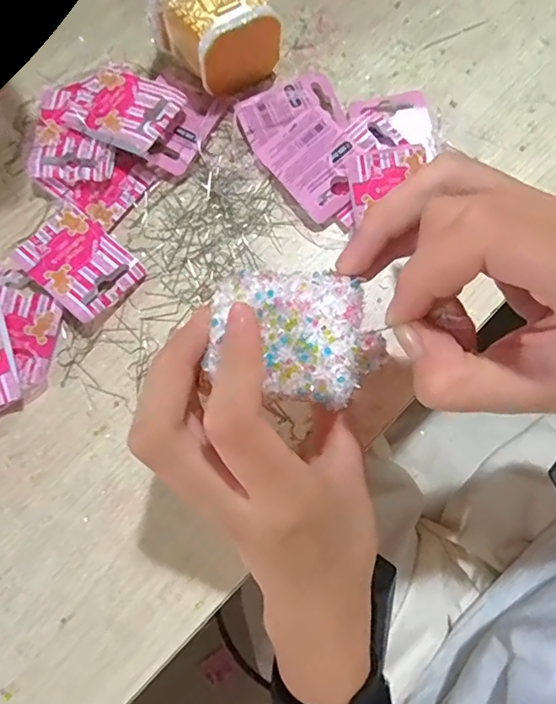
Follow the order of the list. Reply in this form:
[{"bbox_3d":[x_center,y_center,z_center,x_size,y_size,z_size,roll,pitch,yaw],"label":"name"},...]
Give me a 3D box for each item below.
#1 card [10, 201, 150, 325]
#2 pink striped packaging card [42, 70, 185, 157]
[{"bbox_3d":[-0.108,-0.048,0.276,0.059,0.012,0.045,42,81,9],"label":"card"},{"bbox_3d":[-0.097,-0.142,0.292,0.078,0.022,0.046,26,78,6],"label":"pink striped packaging card"}]

